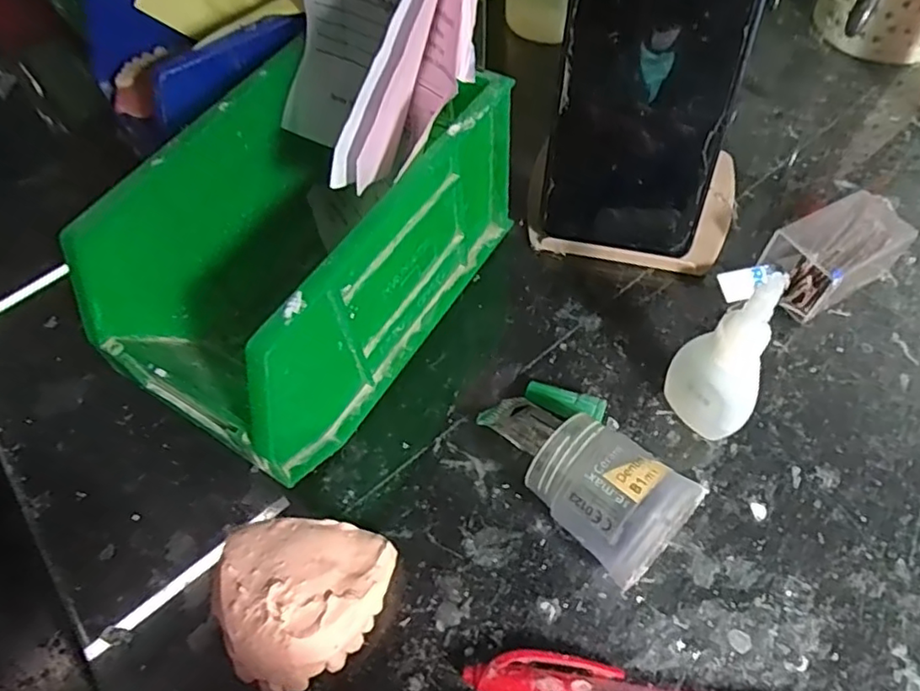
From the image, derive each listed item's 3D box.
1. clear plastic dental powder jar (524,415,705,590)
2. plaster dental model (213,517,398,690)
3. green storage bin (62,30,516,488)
[{"bbox_3d":[0.052,0.057,0.225,0.052,0.043,0.039,39,69,24],"label":"clear plastic dental powder jar"},{"bbox_3d":[-0.055,0.091,0.221,0.060,0.028,0.056,-4,59,2],"label":"plaster dental model"},{"bbox_3d":[-0.063,-0.042,0.265,0.100,0.092,0.165,29,65,20],"label":"green storage bin"}]

